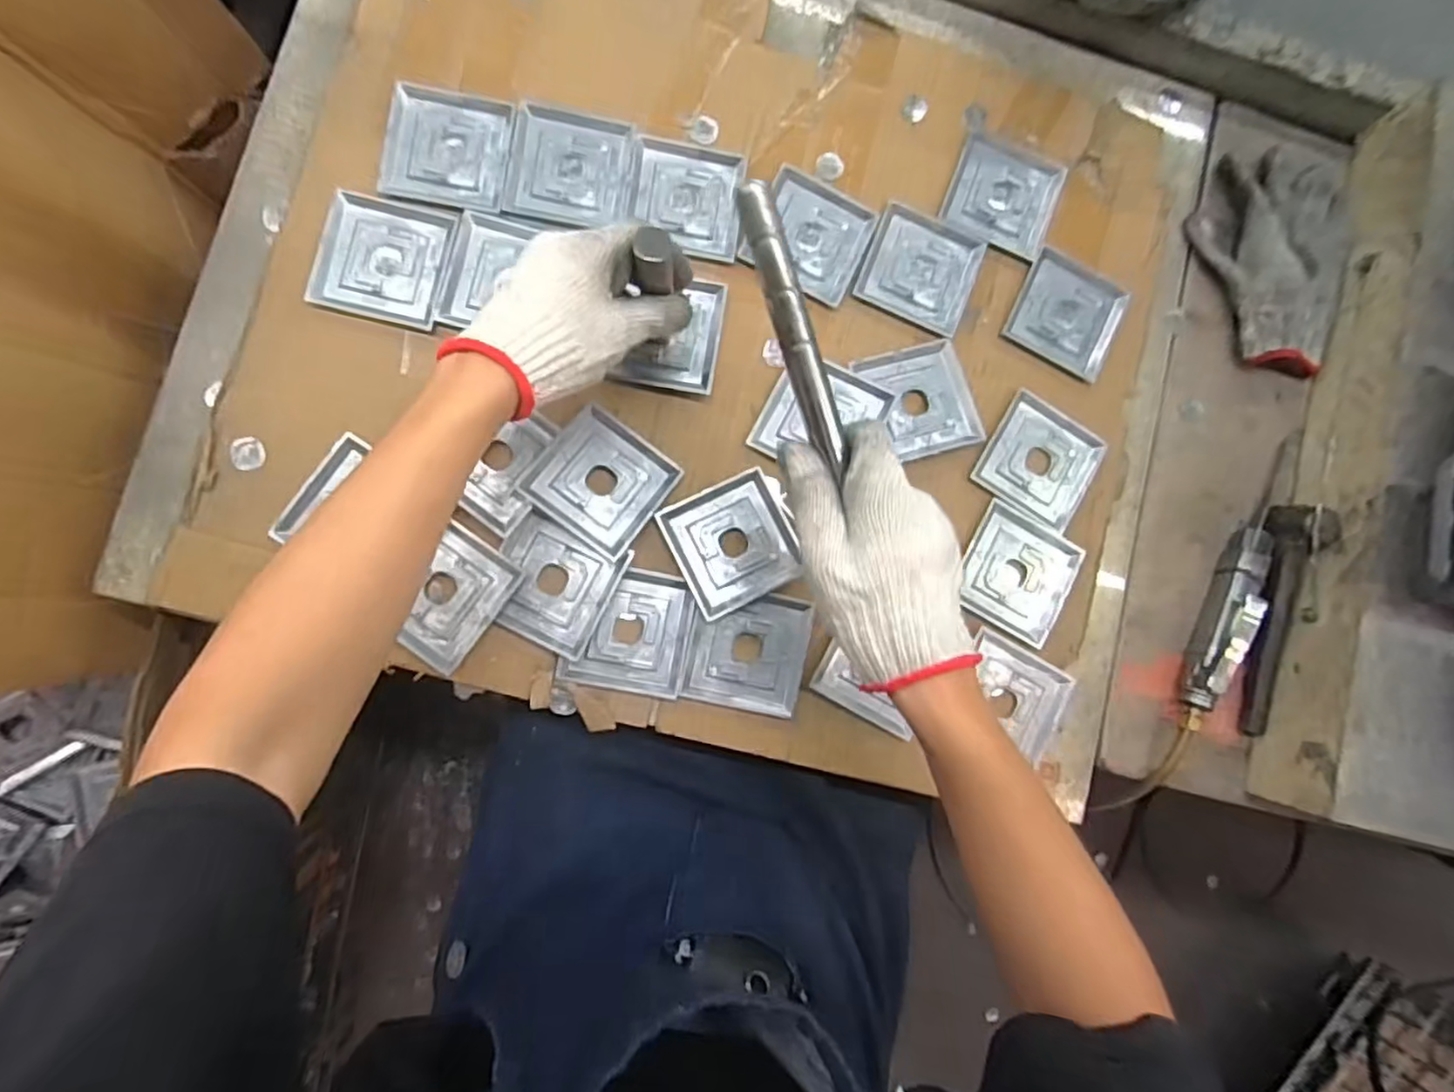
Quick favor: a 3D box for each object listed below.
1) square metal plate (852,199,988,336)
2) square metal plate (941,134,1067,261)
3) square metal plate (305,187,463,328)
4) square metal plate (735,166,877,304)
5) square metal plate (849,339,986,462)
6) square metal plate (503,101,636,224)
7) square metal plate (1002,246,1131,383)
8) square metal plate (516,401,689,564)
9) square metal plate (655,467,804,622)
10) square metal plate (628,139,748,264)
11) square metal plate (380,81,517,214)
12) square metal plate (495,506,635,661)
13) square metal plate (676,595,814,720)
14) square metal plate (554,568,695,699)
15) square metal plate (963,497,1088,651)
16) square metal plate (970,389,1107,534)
[{"bbox_3d":[0.162,-0.231,0.557,0.090,0.004,0.089,23,82,-5],"label":"square metal plate"},{"bbox_3d":[0.236,-0.298,0.571,0.088,0.006,0.092,21,83,-5],"label":"square metal plate"},{"bbox_3d":[-0.257,-0.216,0.504,0.090,0.004,0.093,13,83,-6],"label":"square metal plate"},{"bbox_3d":[0.069,-0.252,0.547,0.090,0.004,0.089,27,82,-4],"label":"square metal plate"},{"bbox_3d":[0.156,-0.117,0.540,0.084,0.010,0.088,-15,87,-8],"label":"square metal plate"},{"bbox_3d":[-0.121,-0.297,0.525,0.092,0.005,0.088,7,84,-7],"label":"square metal plate"},{"bbox_3d":[0.290,-0.197,0.570,0.090,0.006,0.093,25,82,-4],"label":"square metal plate"},{"bbox_3d":[-0.093,-0.048,0.500,0.087,0.015,0.089,37,81,-3],"label":"square metal plate"},{"bbox_3d":[0.005,-0.002,0.512,0.089,0.011,0.090,-25,89,-9],"label":"square metal plate"},{"bbox_3d":[-0.030,-0.278,0.538,0.084,0.004,0.092,9,84,-7],"label":"square metal plate"},{"bbox_3d":[-0.213,-0.307,0.515,0.090,0.006,0.093,9,84,-6],"label":"square metal plate"},{"bbox_3d":[-0.128,0.028,0.493,0.085,0.010,0.083,28,82,-4],"label":"square metal plate"},{"bbox_3d":[0.015,0.079,0.511,0.089,0.005,0.088,11,84,-6],"label":"square metal plate"},{"bbox_3d":[-0.073,0.063,0.506,0.088,0.009,0.090,11,84,-6],"label":"square metal plate"},{"bbox_3d":[0.236,0.024,0.545,0.087,0.009,0.091,28,82,-4],"label":"square metal plate"},{"bbox_3d":[0.258,-0.068,0.555,0.090,0.007,0.091,32,82,-4],"label":"square metal plate"}]

